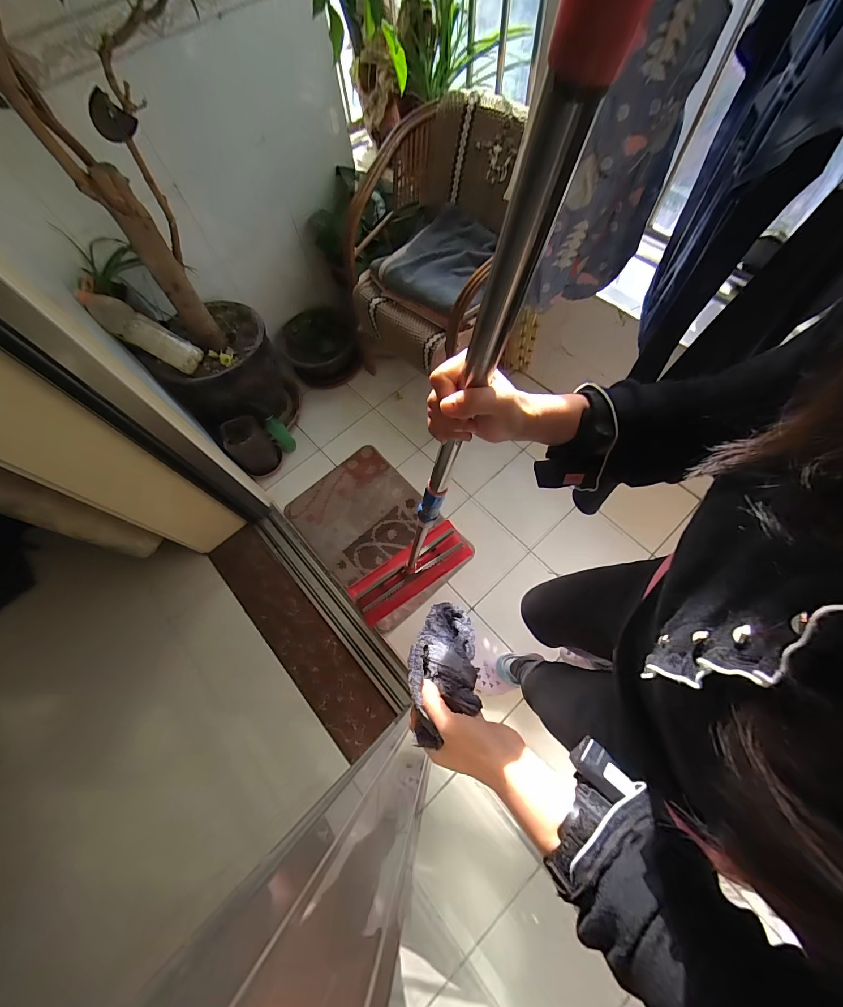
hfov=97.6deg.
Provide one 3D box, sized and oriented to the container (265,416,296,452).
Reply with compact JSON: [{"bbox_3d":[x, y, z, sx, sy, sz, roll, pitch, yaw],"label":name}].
[{"bbox_3d":[-0.530,-0.265,1.386,0.063,0.200,0.055,-31,68,-8],"label":"container"}]

